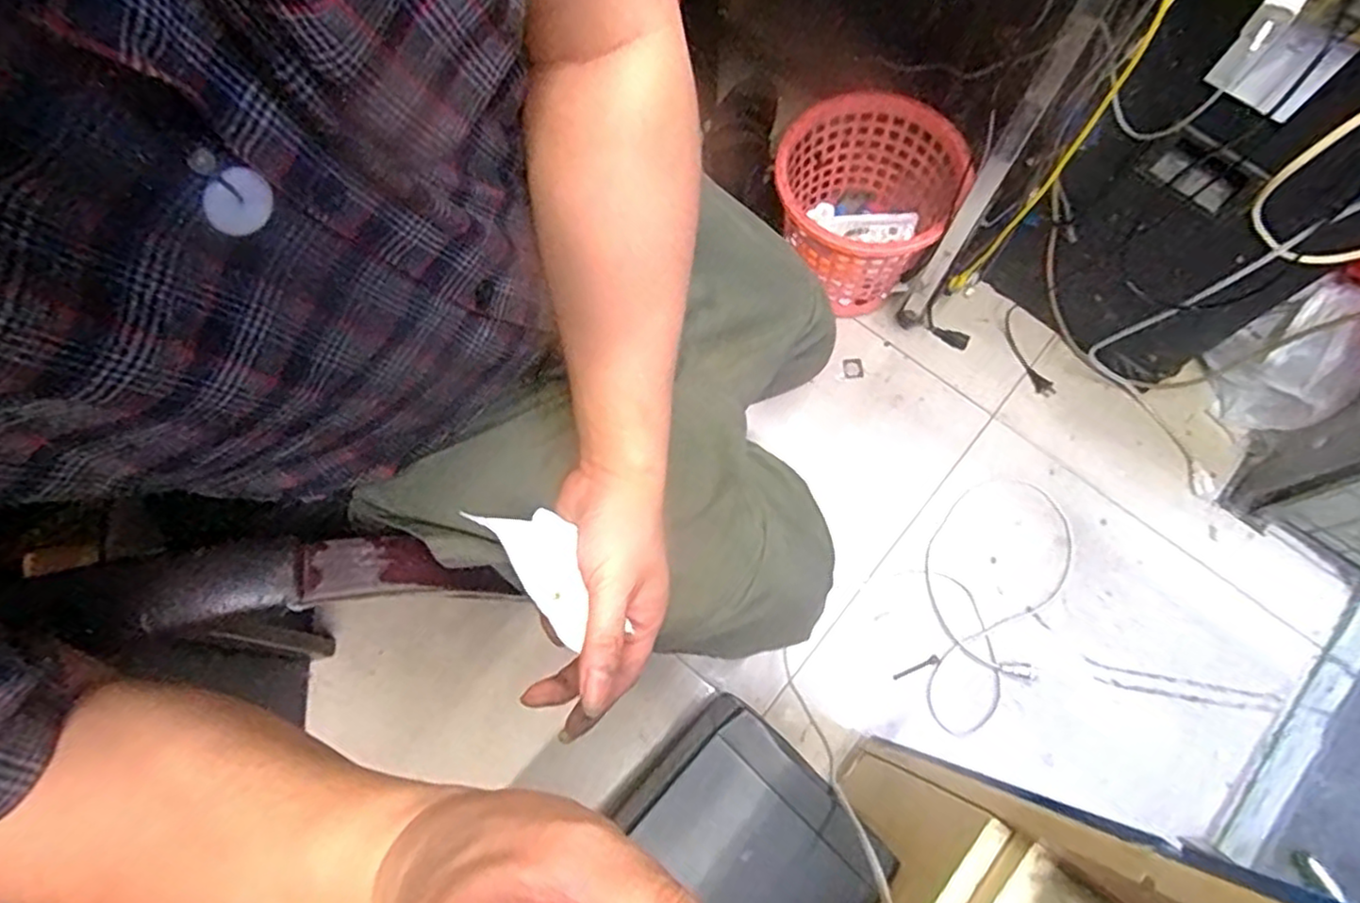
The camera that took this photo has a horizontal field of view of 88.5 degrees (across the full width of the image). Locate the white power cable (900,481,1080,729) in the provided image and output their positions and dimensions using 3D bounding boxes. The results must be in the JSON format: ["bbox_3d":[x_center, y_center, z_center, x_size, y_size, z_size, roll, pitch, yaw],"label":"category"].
[{"bbox_3d":[0.440,0.215,1.033,0.217,0.013,0.387,25,75,10],"label":"white power cable"}]

